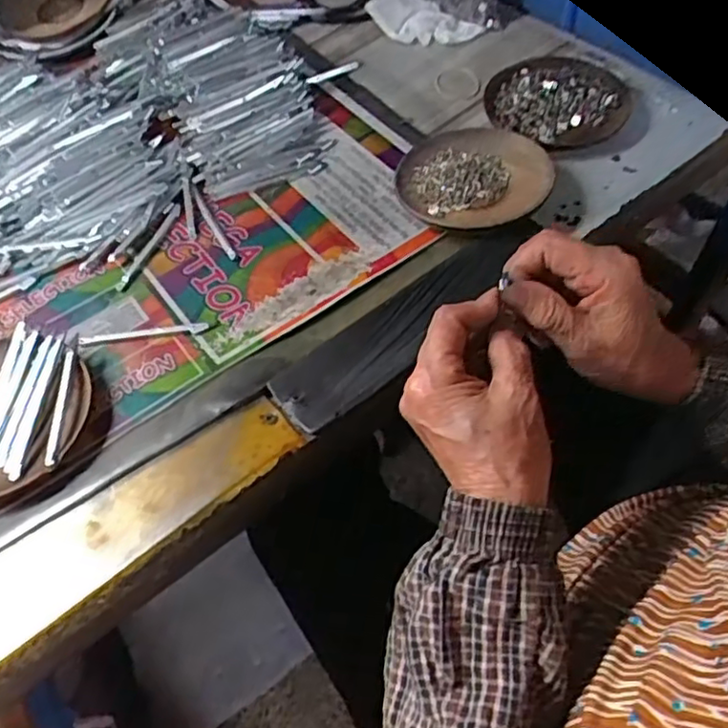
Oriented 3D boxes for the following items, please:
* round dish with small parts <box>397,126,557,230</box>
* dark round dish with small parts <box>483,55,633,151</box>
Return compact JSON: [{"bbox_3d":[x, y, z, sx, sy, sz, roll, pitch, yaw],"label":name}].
[{"bbox_3d":[0.084,-0.145,0.503,0.110,0.020,0.111,-2,56,3],"label":"round dish with small parts"},{"bbox_3d":[0.160,-0.218,0.546,0.109,0.013,0.111,-28,59,-14],"label":"dark round dish with small parts"}]

